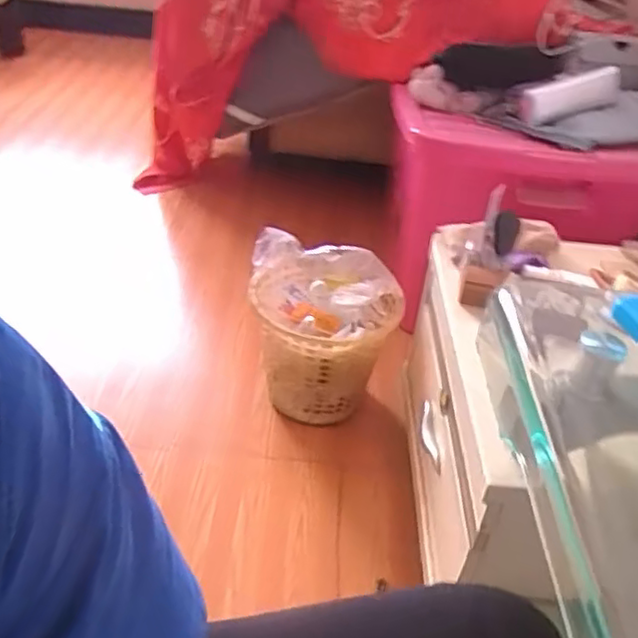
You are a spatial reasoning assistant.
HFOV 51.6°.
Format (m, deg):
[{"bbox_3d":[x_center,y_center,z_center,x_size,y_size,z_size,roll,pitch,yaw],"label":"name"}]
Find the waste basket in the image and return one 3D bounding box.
[{"bbox_3d":[-0.001,0.032,1.149,0.250,0.282,0.211,9,38,3],"label":"waste basket"}]

